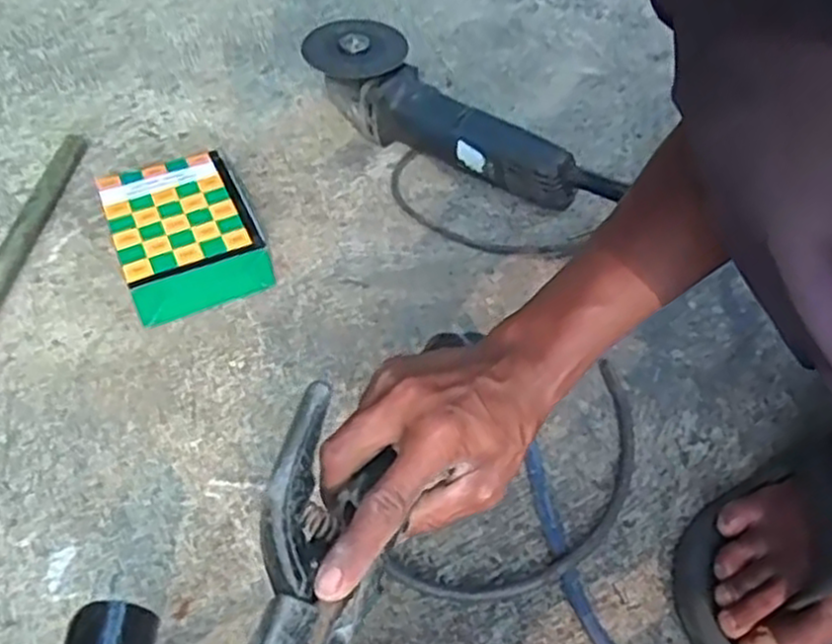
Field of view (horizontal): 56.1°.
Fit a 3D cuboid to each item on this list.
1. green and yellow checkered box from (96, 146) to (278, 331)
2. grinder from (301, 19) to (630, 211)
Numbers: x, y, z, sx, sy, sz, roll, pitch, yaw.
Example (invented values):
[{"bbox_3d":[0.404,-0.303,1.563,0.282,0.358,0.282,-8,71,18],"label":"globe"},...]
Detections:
[{"bbox_3d":[-0.201,-0.079,0.675,0.110,0.048,0.160,-20,52,-15],"label":"green and yellow checkered box"},{"bbox_3d":[0.032,-0.197,0.750,0.303,0.091,0.089,25,55,21],"label":"grinder"}]

